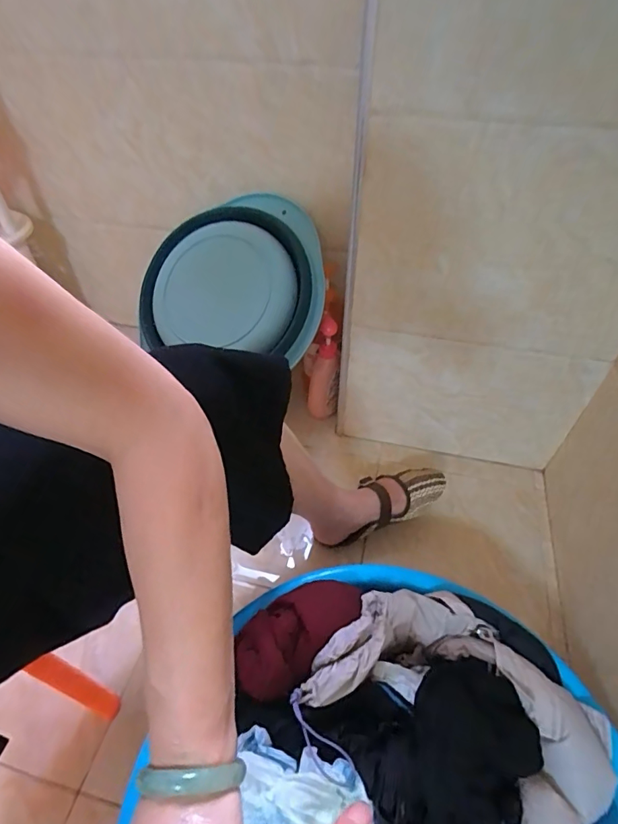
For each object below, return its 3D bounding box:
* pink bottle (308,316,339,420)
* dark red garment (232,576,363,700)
[{"bbox_3d":[0.029,-0.082,0.906,0.058,0.227,0.075,0,48,-1],"label":"pink bottle"},{"bbox_3d":[-0.014,0.240,0.491,0.167,0.055,0.082,-35,57,-28],"label":"dark red garment"}]

